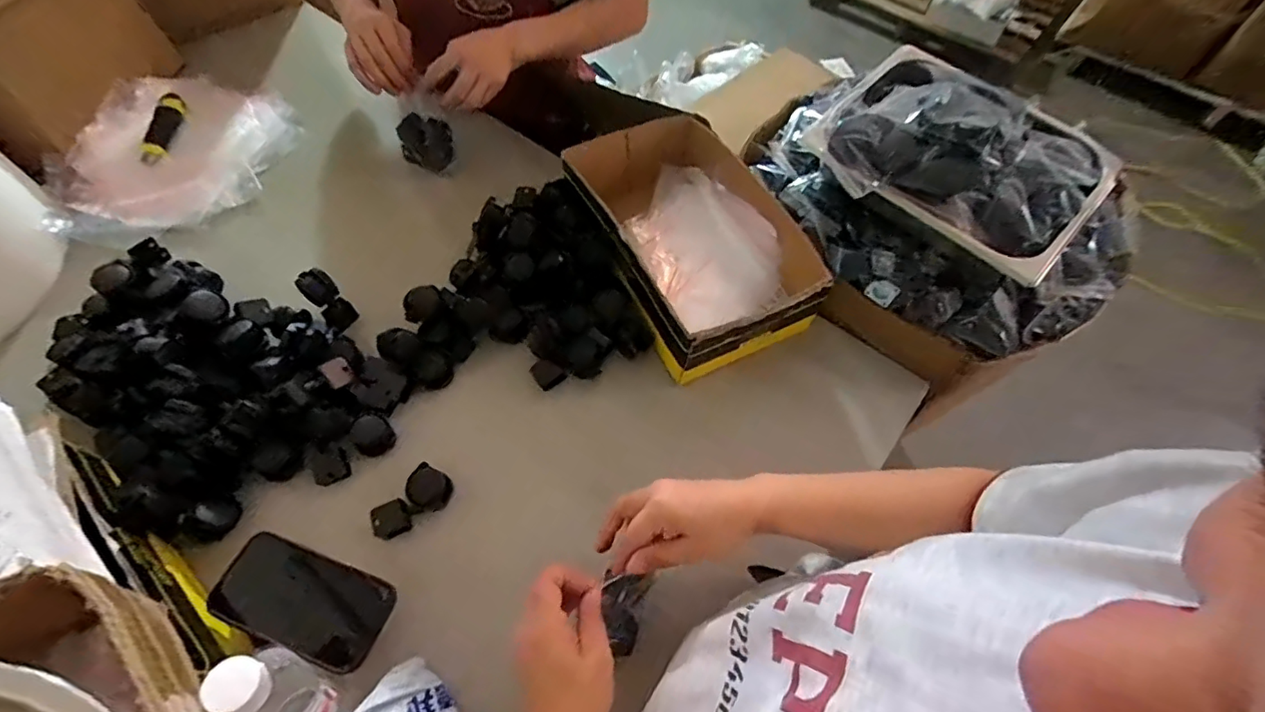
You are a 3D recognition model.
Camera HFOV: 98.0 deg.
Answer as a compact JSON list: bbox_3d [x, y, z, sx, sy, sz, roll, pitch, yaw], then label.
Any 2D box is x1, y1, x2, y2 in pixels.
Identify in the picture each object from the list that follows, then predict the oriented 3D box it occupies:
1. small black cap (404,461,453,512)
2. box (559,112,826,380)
[{"bbox_3d":[-0.225,0.147,0.610,0.051,0.014,0.043,30,63,14],"label":"small black cap"},{"bbox_3d":[0.073,-0.167,0.770,0.227,0.115,0.383,-25,64,-16],"label":"box"}]

